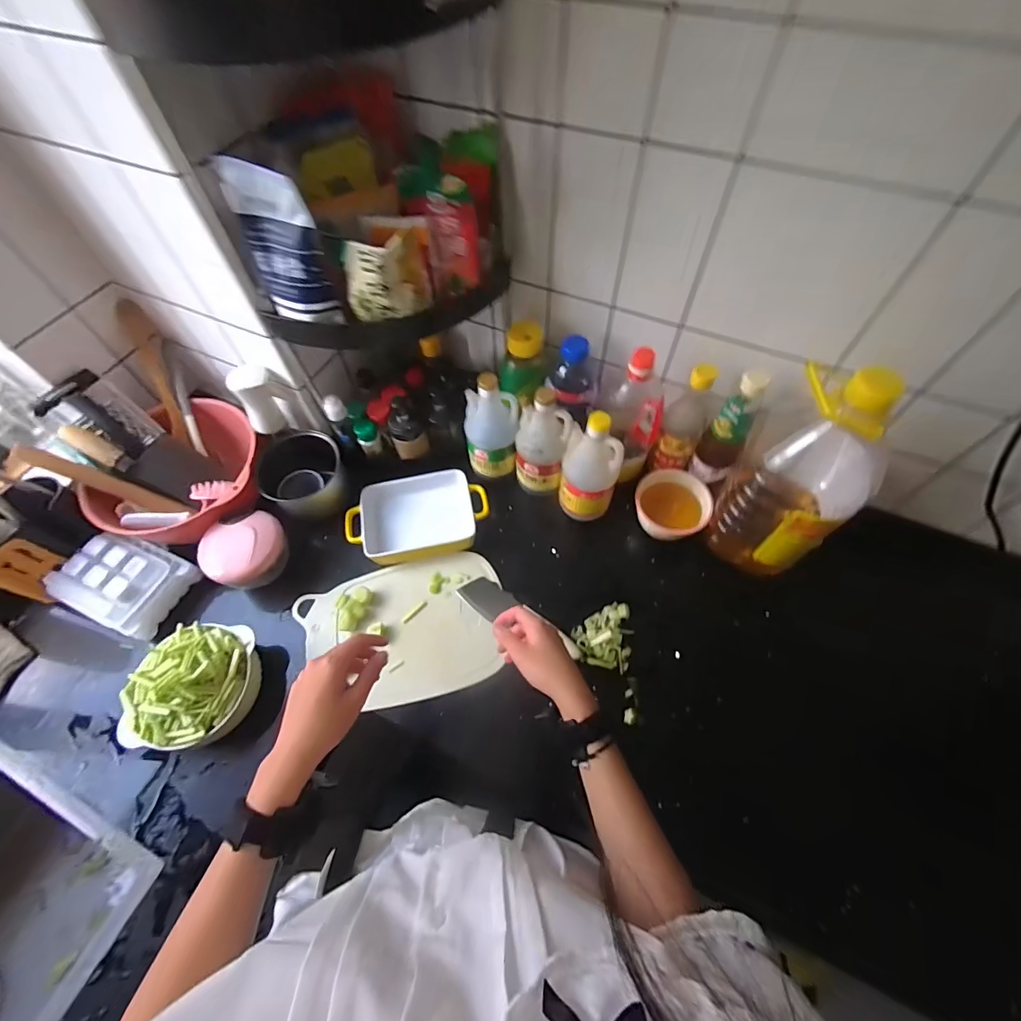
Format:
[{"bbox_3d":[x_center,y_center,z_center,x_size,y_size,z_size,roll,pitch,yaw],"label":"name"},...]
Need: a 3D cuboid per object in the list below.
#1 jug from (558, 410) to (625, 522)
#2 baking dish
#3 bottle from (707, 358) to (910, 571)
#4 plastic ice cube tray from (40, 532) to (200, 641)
[{"bbox_3d":[0.121,-0.060,0.702,0.084,0.189,0.067,14,62,9],"label":"jug"},{"bbox_3d":[-0.157,0.008,0.793,0.229,0.045,0.140,-12,61,-5],"label":"baking dish"},{"bbox_3d":[0.402,-0.048,0.637,0.137,0.345,0.181,33,66,18],"label":"bottle"},{"bbox_3d":[-0.601,0.110,0.725,0.158,0.066,0.129,21,63,13],"label":"plastic ice cube tray"}]

